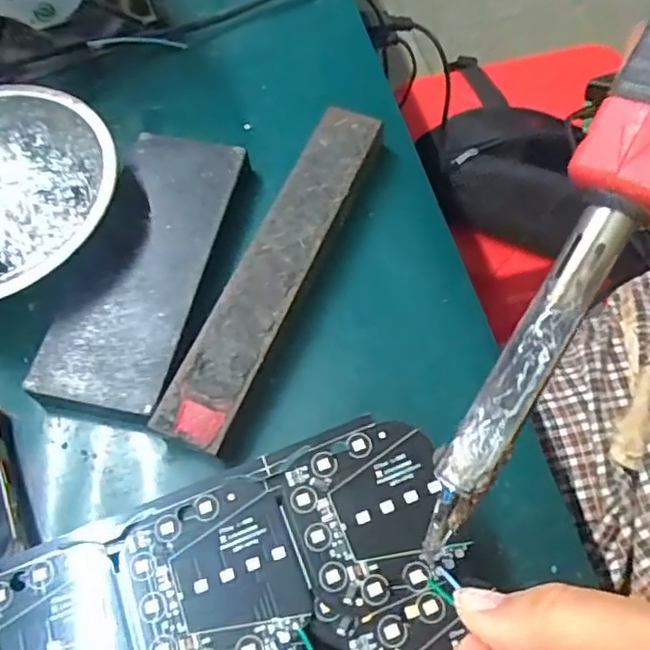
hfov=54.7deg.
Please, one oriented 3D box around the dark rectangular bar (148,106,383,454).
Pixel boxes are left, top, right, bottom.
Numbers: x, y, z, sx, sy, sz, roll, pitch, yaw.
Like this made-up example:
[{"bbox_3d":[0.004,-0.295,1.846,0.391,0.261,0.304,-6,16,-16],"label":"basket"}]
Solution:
[{"bbox_3d":[-0.021,-0.030,0.292,0.033,0.024,0.184,21,65,12],"label":"dark rectangular bar"}]

